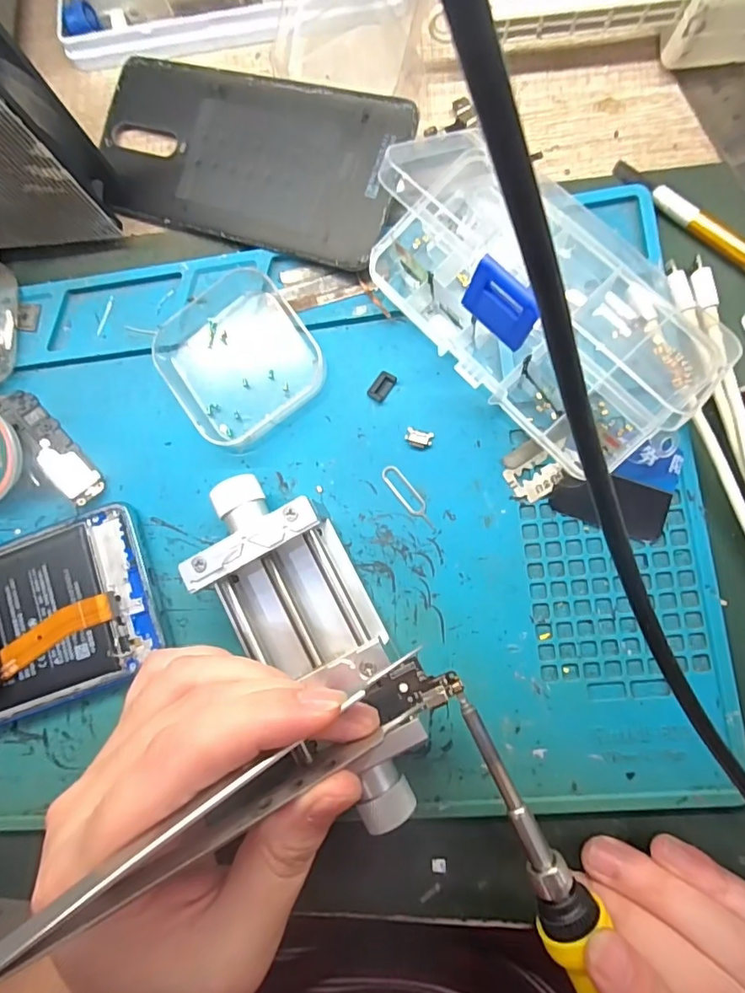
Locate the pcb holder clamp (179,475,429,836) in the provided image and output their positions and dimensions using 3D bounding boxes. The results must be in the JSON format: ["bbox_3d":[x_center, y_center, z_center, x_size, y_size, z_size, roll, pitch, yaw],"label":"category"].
[{"bbox_3d":[-0.024,0.056,0.198,0.053,0.034,0.137,-29,81,3],"label":"pcb holder clamp"}]

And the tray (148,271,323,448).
[{"bbox_3d":[-0.060,-0.062,0.228,0.063,0.011,0.068,-37,80,2],"label":"tray"}]

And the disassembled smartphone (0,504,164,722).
[{"bbox_3d":[-0.172,0.063,0.228,0.159,0.011,0.073,-20,81,4],"label":"disassembled smartphone"}]

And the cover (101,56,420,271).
[{"bbox_3d":[-0.062,-0.157,0.234,0.152,0.015,0.073,20,86,9],"label":"cover"}]

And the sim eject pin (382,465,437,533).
[{"bbox_3d":[0.016,0.001,0.216,0.008,0.004,0.034,-40,81,3],"label":"sim eject pin"}]

